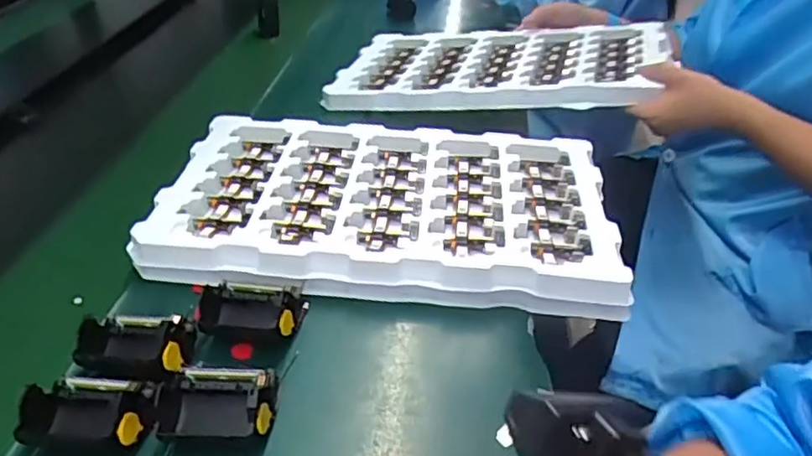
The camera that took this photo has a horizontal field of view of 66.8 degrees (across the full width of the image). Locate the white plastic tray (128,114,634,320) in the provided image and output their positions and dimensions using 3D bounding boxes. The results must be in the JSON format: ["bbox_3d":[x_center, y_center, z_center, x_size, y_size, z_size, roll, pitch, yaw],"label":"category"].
[{"bbox_3d":[-0.019,-0.028,0.618,0.424,0.036,0.248,3,37,4],"label":"white plastic tray"}]

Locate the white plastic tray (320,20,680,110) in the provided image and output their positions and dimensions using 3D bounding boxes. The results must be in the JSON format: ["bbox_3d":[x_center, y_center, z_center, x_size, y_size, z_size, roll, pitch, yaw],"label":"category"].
[{"bbox_3d":[0.118,-0.227,0.855,0.444,0.020,0.272,6,39,26],"label":"white plastic tray"}]

